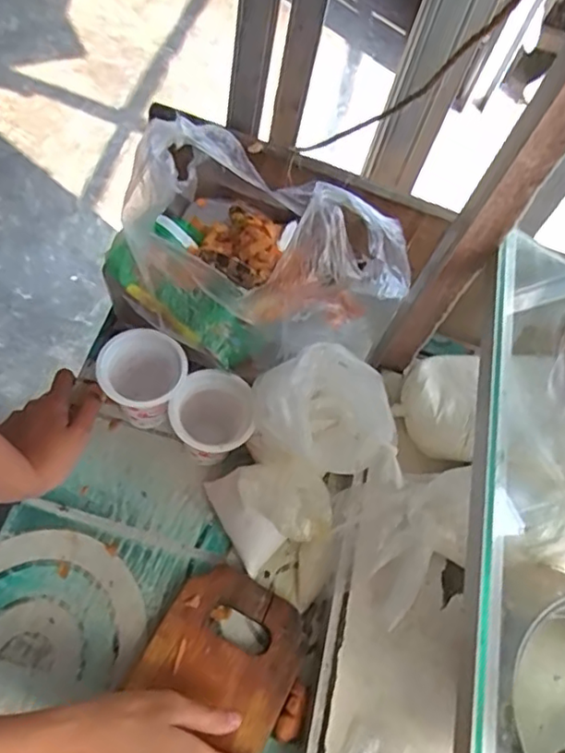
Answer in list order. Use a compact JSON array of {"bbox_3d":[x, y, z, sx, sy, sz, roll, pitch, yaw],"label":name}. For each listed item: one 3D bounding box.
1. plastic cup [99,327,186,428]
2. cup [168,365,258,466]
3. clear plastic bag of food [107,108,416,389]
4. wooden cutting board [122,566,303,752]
[{"bbox_3d":[-0.118,0.008,0.521,0.069,0.086,0.066,4,62,-8],"label":"plastic cup"},{"bbox_3d":[-0.058,0.041,0.518,0.069,0.084,0.056,13,61,-4],"label":"cup"},{"bbox_3d":[-0.018,-0.106,0.481,0.230,0.150,0.157,22,61,1],"label":"clear plastic bag of food"},{"bbox_3d":[-0.072,0.262,0.440,0.110,0.019,0.232,26,62,11],"label":"wooden cutting board"}]

